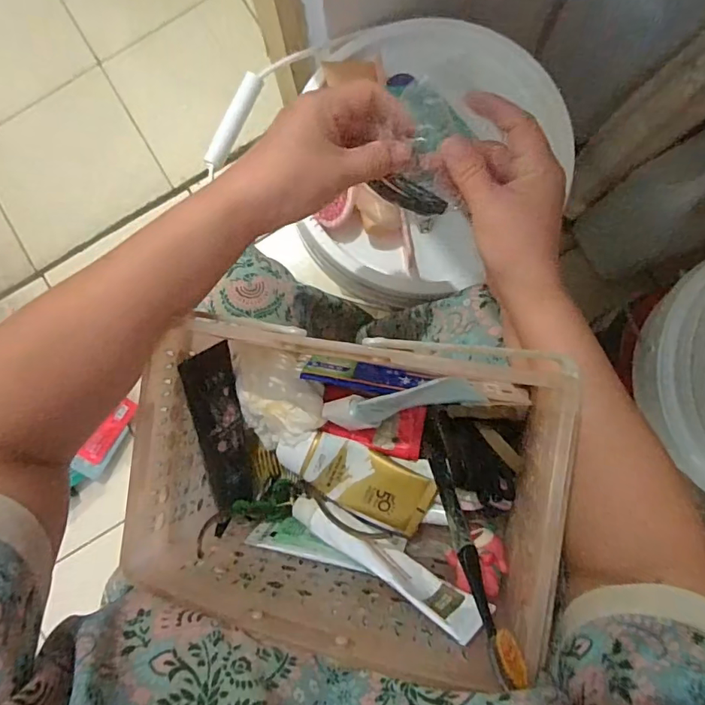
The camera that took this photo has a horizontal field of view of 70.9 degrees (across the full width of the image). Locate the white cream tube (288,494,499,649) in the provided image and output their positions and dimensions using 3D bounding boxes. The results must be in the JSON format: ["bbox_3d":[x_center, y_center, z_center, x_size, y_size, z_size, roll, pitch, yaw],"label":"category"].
[{"bbox_3d":[0.019,0.143,0.345,0.153,0.033,0.020,24,88,32],"label":"white cream tube"}]

